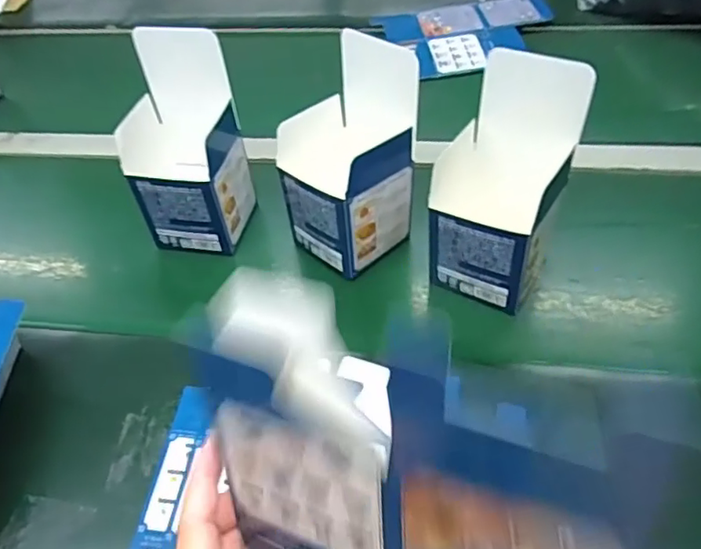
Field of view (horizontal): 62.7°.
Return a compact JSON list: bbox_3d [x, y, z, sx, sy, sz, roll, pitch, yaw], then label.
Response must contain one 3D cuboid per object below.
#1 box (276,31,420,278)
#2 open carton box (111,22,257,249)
[{"bbox_3d":[-0.004,-0.100,0.505,0.101,0.168,0.103,33,61,27],"label":"box"},{"bbox_3d":[-0.149,-0.120,0.537,0.097,0.166,0.116,7,52,10],"label":"open carton box"}]

